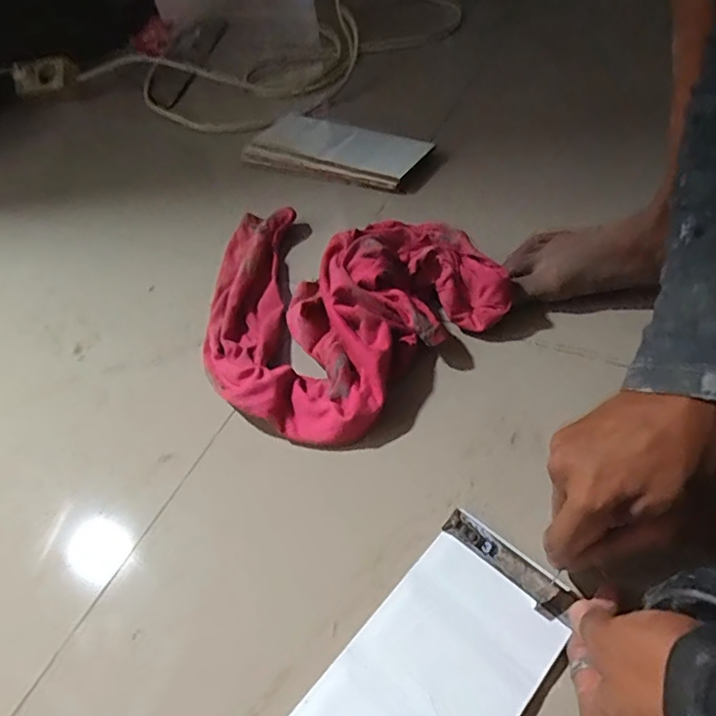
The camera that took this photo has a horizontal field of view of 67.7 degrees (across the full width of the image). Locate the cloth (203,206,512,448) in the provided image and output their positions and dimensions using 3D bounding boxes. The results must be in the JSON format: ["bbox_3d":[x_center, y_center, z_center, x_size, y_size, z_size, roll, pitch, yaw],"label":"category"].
[{"bbox_3d":[-0.045,-0.073,0.538,0.271,0.070,0.316,-35,54,-23],"label":"cloth"}]

